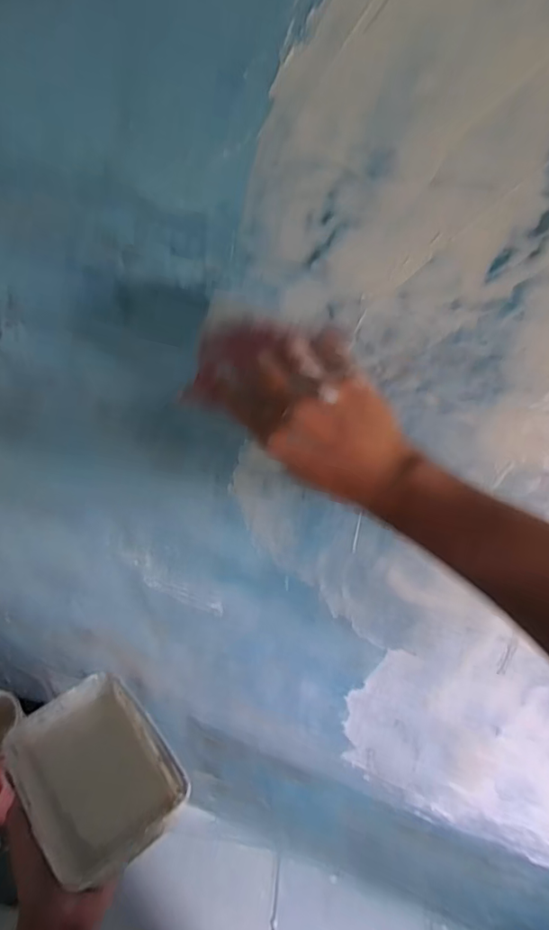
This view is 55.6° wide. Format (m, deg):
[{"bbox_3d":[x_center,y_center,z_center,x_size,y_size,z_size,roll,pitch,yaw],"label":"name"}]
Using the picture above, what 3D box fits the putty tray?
[{"bbox_3d":[-0.169,0.288,0.495,0.121,0.052,0.173,-28,51,-29],"label":"putty tray"}]

